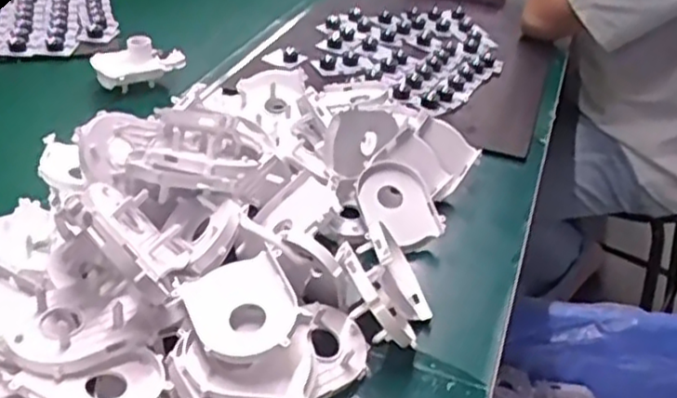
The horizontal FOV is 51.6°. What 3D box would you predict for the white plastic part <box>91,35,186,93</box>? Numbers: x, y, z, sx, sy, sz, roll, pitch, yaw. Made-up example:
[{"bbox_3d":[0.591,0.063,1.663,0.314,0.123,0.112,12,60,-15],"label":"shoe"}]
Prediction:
[{"bbox_3d":[-0.231,-0.162,0.812,0.100,0.045,0.043,-8,37,-19],"label":"white plastic part"}]

